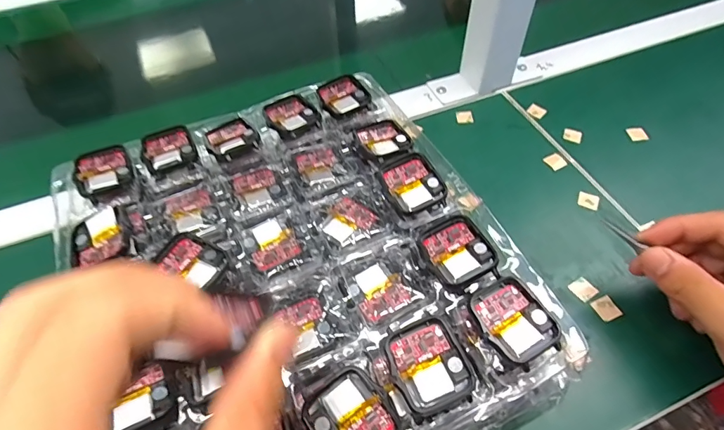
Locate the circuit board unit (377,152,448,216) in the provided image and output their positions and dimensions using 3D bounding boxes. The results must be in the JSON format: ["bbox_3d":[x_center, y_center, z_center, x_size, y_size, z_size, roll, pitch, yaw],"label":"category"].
[{"bbox_3d":[0.033,-0.021,0.288,0.036,0.015,0.042,-22,56,-14],"label":"circuit board unit"}]

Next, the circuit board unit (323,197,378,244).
[{"bbox_3d":[-0.010,0.004,0.286,0.030,0.004,0.032,30,60,22],"label":"circuit board unit"}]

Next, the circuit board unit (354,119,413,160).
[{"bbox_3d":[0.014,-0.058,0.319,0.037,0.010,0.044,-20,55,-12],"label":"circuit board unit"}]

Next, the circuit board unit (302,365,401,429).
[{"bbox_3d":[-0.005,0.099,0.203,0.037,0.008,0.043,-33,59,-20],"label":"circuit board unit"}]

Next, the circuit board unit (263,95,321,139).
[{"bbox_3d":[-0.057,-0.078,0.336,0.037,0.009,0.043,-29,58,-18],"label":"circuit board unit"}]

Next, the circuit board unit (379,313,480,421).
[{"bbox_3d":[0.035,0.078,0.218,0.038,0.004,0.044,-24,68,-7],"label":"circuit board unit"}]

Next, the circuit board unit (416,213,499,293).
[{"bbox_3d":[0.057,0.021,0.251,0.035,0.008,0.043,-23,56,-14],"label":"circuit board unit"}]

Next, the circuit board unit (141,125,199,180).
[{"bbox_3d":[-0.145,-0.046,0.319,0.037,0.013,0.050,-24,56,-15],"label":"circuit board unit"}]

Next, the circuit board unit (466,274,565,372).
[{"bbox_3d":[0.082,0.057,0.227,0.037,0.007,0.044,-24,56,-15],"label":"circuit board unit"}]

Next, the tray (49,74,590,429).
[{"bbox_3d":[-0.046,0.027,0.270,0.243,0.031,0.280,-24,57,-13],"label":"tray"}]

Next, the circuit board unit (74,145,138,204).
[{"bbox_3d":[-0.187,-0.029,0.308,0.036,0.012,0.047,-26,57,-16],"label":"circuit board unit"}]

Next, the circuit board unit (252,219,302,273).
[{"bbox_3d":[-0.060,0.018,0.278,0.030,0.004,0.033,-27,57,-17],"label":"circuit board unit"}]

